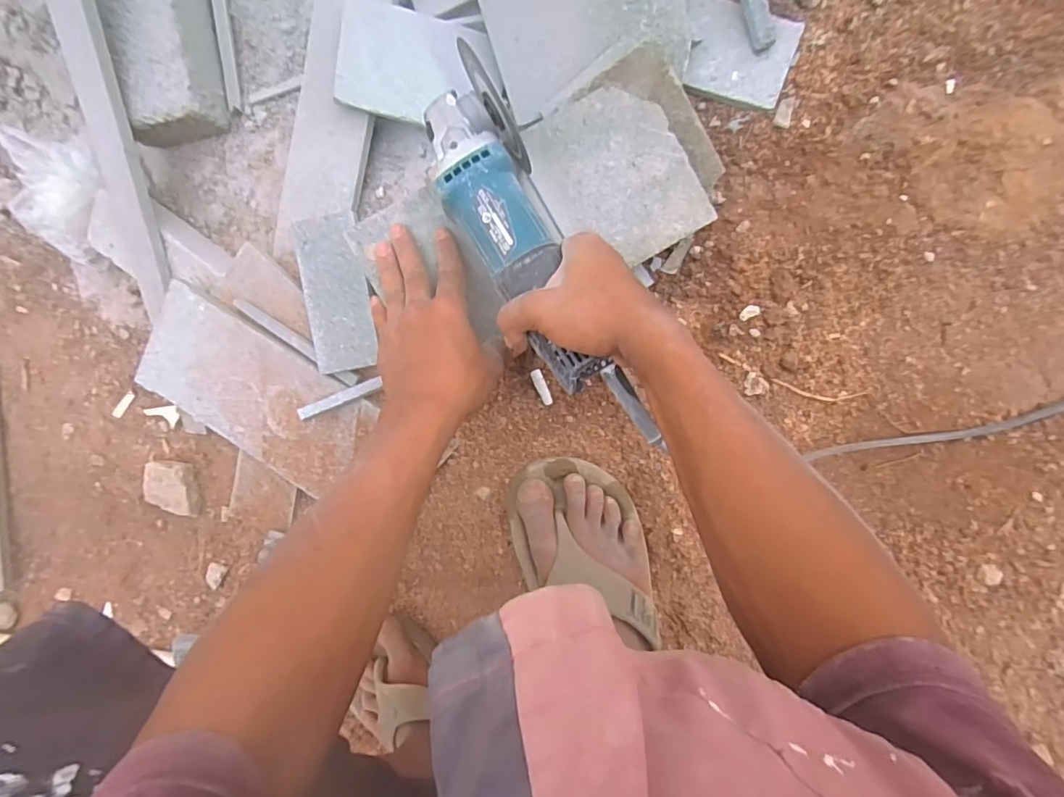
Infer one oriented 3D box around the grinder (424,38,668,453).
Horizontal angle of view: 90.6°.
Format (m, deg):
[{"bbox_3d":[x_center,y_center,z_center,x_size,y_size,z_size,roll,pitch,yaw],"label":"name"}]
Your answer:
[{"bbox_3d":[0.000,-0.101,0.424,0.072,0.088,0.305,-26,87,6],"label":"grinder"}]

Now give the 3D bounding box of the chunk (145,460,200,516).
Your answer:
[{"bbox_3d":[-0.427,0.105,0.625,0.064,0.021,0.058,11,93,3],"label":"chunk"}]

